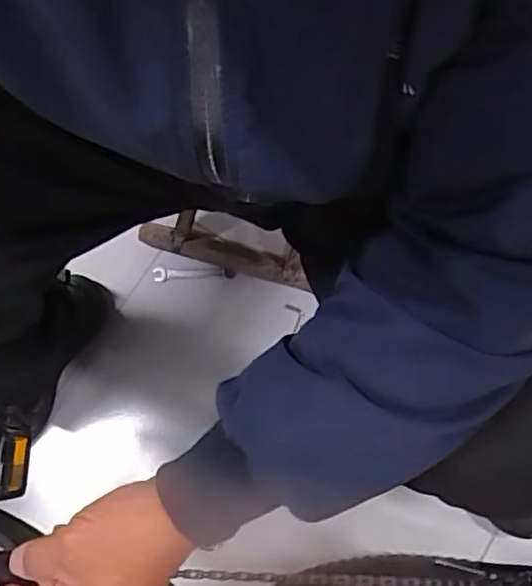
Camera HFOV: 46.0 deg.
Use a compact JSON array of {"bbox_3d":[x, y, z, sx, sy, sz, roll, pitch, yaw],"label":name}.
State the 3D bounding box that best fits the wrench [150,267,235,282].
[{"bbox_3d":[-0.108,-0.027,0.943,0.123,0.008,0.022,1,74,1],"label":"wrench"}]

